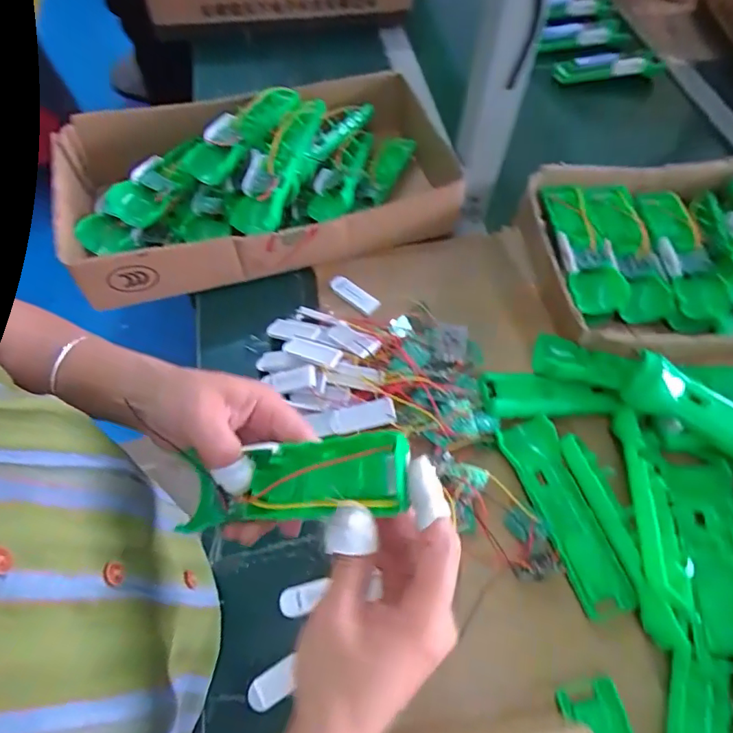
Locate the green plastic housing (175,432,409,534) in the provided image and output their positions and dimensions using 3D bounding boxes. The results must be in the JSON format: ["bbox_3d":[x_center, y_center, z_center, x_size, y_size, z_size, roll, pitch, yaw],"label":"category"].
[{"bbox_3d":[-0.046,0.067,0.281,0.147,0.026,0.042,-16,56,27],"label":"green plastic housing"}]

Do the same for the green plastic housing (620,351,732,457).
[{"bbox_3d":[0.300,0.048,0.424,0.170,0.032,0.039,30,65,1],"label":"green plastic housing"}]

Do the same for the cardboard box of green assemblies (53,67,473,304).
[{"bbox_3d":[-0.112,-0.218,0.569,0.429,0.099,0.241,-13,61,-10],"label":"cardboard box of green assemblies"}]

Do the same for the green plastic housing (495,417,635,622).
[{"bbox_3d":[0.161,0.120,0.415,0.048,0.018,0.160,-14,61,-10],"label":"green plastic housing"}]

